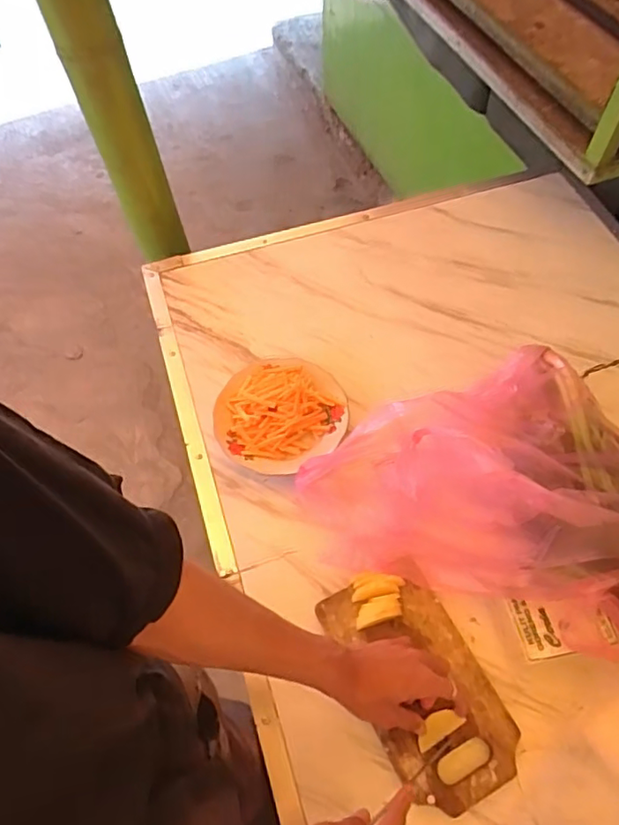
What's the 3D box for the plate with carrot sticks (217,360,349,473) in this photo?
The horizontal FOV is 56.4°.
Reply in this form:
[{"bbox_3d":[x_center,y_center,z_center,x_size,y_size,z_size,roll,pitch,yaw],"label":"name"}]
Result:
[{"bbox_3d":[-0.038,0.001,0.797,0.166,0.051,0.174,-1,61,1],"label":"plate with carrot sticks"}]

